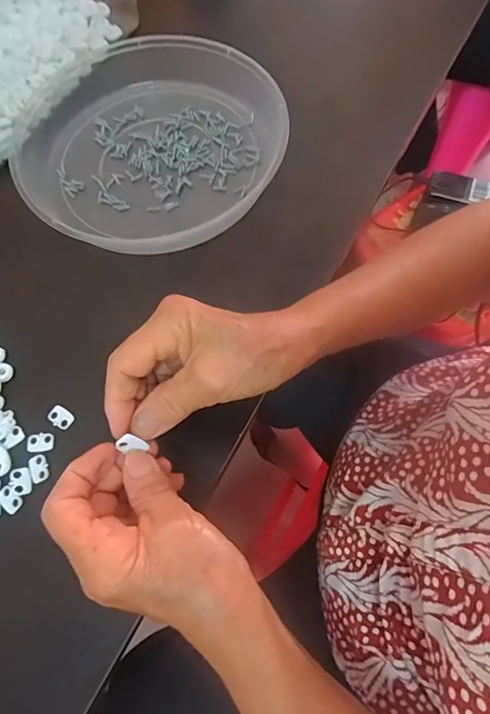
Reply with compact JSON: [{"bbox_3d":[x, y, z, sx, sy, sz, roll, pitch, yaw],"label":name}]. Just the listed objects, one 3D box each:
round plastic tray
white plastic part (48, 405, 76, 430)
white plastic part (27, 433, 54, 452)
[{"bbox_3d":[-0.086,-0.203,0.391,0.229,0.039,0.227,-1,69,2],"label":"round plastic tray"},{"bbox_3d":[-0.135,0.044,0.313,0.019,0.004,0.013,31,73,13],"label":"white plastic part"},{"bbox_3d":[-0.146,0.061,0.306,0.018,0.004,0.013,-5,69,0],"label":"white plastic part"}]

